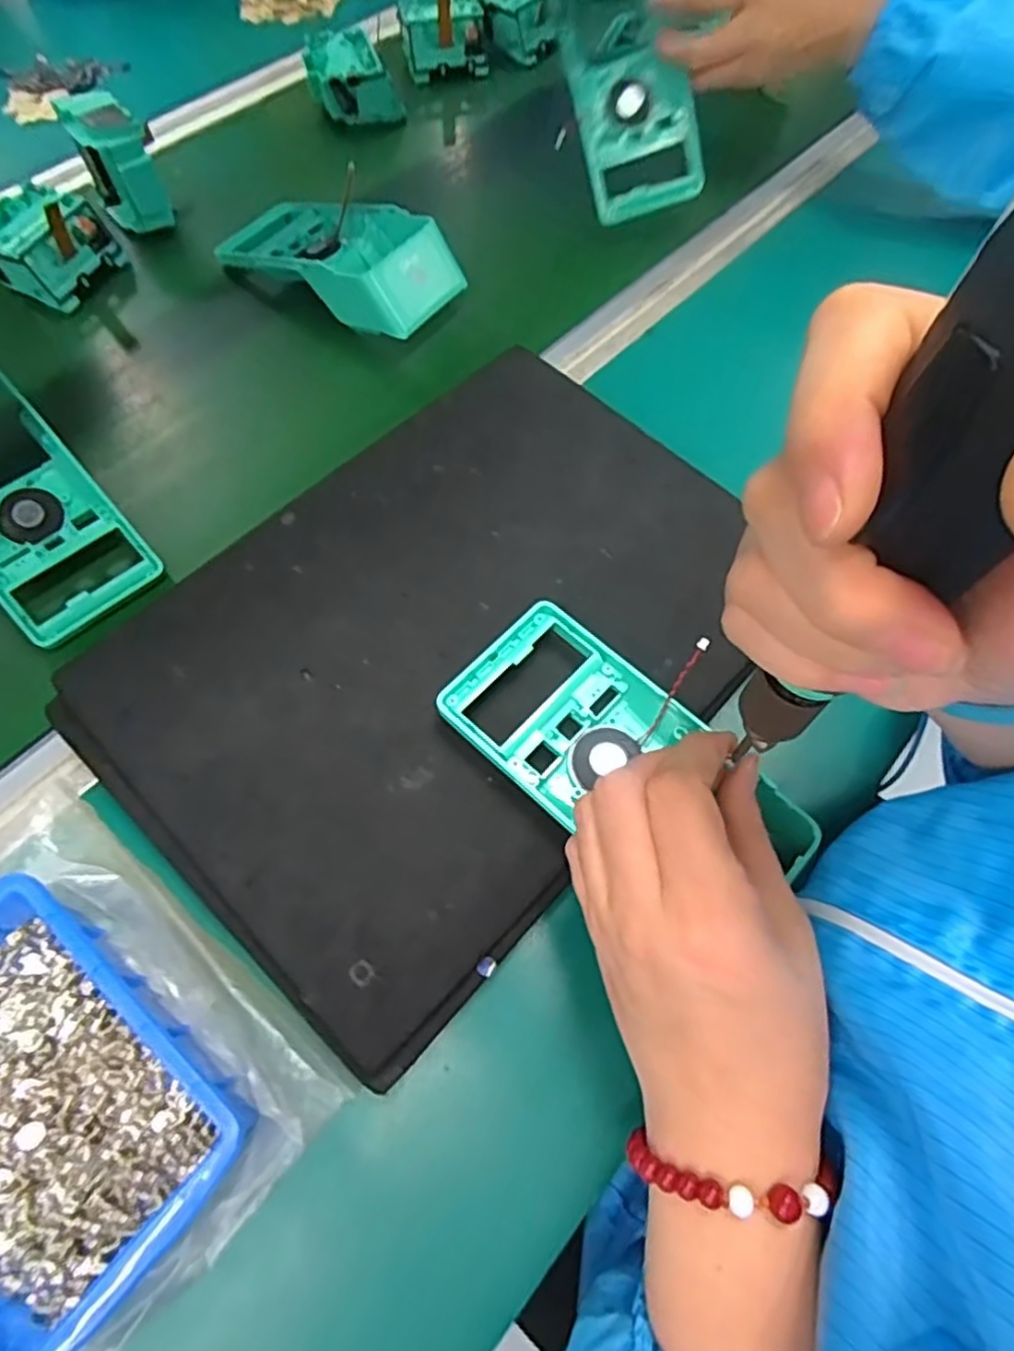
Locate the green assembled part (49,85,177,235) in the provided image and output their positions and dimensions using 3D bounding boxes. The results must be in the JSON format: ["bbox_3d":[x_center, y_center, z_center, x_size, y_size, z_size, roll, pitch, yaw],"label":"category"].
[{"bbox_3d":[-0.290,-0.382,0.524,0.053,0.071,0.077,-24,67,-13],"label":"green assembled part"}]

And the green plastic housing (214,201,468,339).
[{"bbox_3d":[-0.124,-0.308,0.506,0.183,0.053,0.088,32,67,13],"label":"green plastic housing"}]

